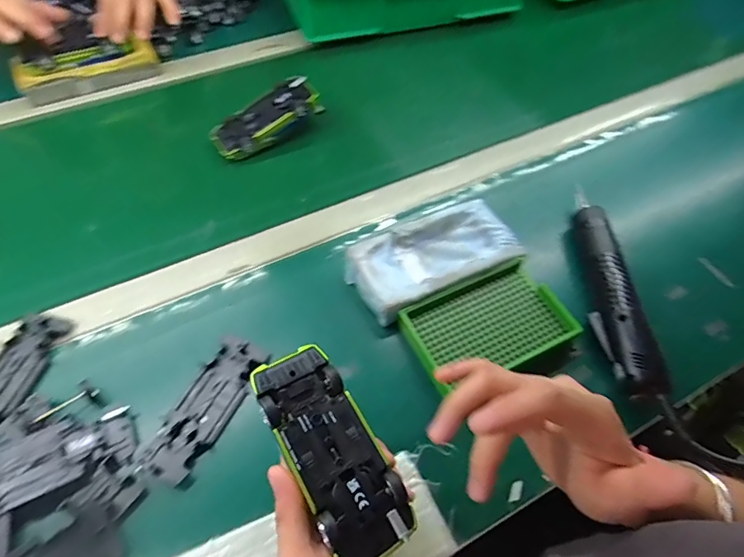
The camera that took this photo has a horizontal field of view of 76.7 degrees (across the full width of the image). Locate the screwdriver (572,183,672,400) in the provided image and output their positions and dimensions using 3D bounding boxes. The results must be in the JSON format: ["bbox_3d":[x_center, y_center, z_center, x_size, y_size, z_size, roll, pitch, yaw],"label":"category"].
[{"bbox_3d":[0.222,-0.003,0.447,0.041,0.033,0.231,0,56,-3],"label":"screwdriver"}]

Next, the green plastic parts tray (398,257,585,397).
[{"bbox_3d":[0.104,0.039,0.429,0.138,0.017,0.089,-21,60,-16],"label":"green plastic parts tray"}]

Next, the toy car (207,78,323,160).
[{"bbox_3d":[-0.127,-0.192,0.574,0.135,0.033,0.062,-36,64,-7],"label":"toy car"}]

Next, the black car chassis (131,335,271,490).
[{"bbox_3d":[-0.137,0.105,0.393,0.045,0.015,0.125,25,59,13],"label":"black car chassis"}]

